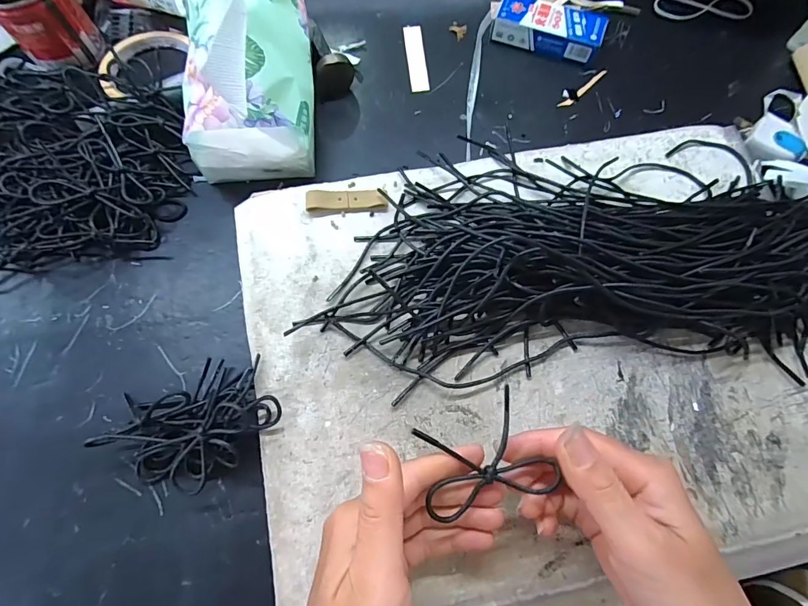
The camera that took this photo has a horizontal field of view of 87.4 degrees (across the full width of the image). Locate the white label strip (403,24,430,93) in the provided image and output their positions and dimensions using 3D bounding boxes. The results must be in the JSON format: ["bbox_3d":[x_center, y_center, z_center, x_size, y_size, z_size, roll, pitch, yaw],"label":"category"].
[{"bbox_3d":[0.012,-0.245,0.419,0.019,0.004,0.085,-5,69,-3],"label":"white label strip"}]

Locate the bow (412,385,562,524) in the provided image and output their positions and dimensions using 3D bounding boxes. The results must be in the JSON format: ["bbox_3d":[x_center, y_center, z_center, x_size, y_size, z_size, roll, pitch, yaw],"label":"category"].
[{"bbox_3d":[0.042,0.076,0.219,0.067,0.017,0.054,-13,70,-6],"label":"bow"}]

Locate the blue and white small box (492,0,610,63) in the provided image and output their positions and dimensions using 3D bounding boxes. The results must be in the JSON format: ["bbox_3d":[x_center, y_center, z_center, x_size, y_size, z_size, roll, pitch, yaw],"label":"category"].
[{"bbox_3d":[0.144,-0.273,0.421,0.102,0.024,0.041,18,70,6],"label":"blue and white small box"}]

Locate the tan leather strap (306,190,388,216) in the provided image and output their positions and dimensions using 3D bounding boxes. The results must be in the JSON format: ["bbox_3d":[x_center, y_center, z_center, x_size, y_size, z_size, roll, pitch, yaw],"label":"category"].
[{"bbox_3d":[-0.043,-0.077,0.320,0.060,0.010,0.017,-3,69,-2],"label":"tan leather strap"}]

